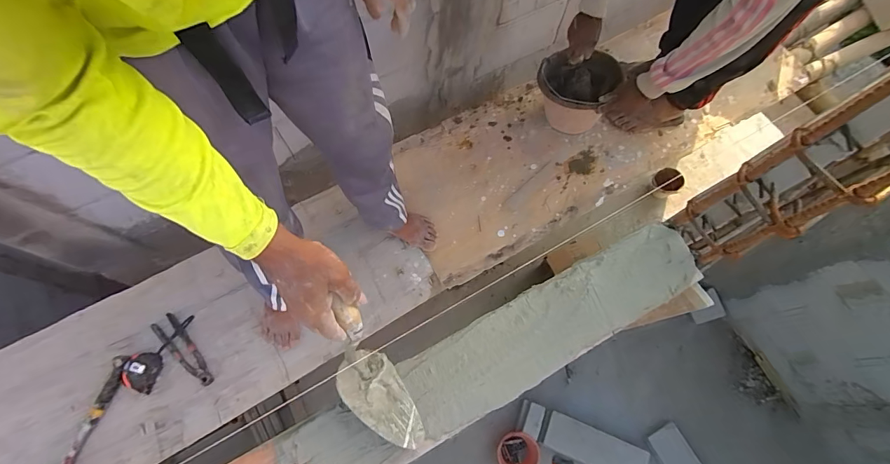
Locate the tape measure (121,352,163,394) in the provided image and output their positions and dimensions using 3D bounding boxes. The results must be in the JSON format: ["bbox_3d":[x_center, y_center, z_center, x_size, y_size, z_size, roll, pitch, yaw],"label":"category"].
[{"bbox_3d":[-0.719,0.332,0.940,0.076,0.047,0.090,5,68,1],"label":"tape measure"}]

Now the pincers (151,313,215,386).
[{"bbox_3d":[-0.639,0.292,0.970,0.051,0.025,0.219,-42,74,-16],"label":"pincers"}]

